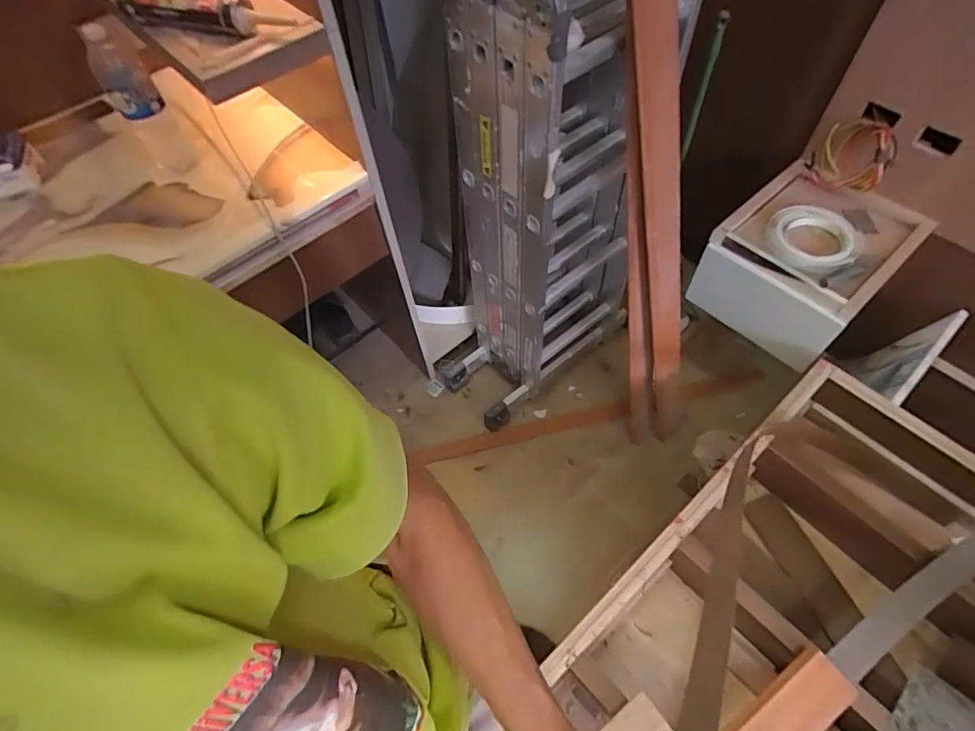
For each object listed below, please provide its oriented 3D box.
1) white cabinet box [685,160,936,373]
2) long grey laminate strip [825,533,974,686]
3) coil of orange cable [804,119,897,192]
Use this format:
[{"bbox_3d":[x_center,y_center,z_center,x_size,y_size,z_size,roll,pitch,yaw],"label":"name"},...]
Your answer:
[{"bbox_3d":[0.808,-0.256,1.288,0.409,0.260,0.355,-38,63,-18],"label":"white cabinet box"},{"bbox_3d":[0.885,0.311,0.878,0.727,0.126,0.066,-29,60,-14],"label":"long grey laminate strip"},{"bbox_3d":[0.872,-0.502,1.201,0.051,0.160,0.183,0,24,-31],"label":"coil of orange cable"}]

